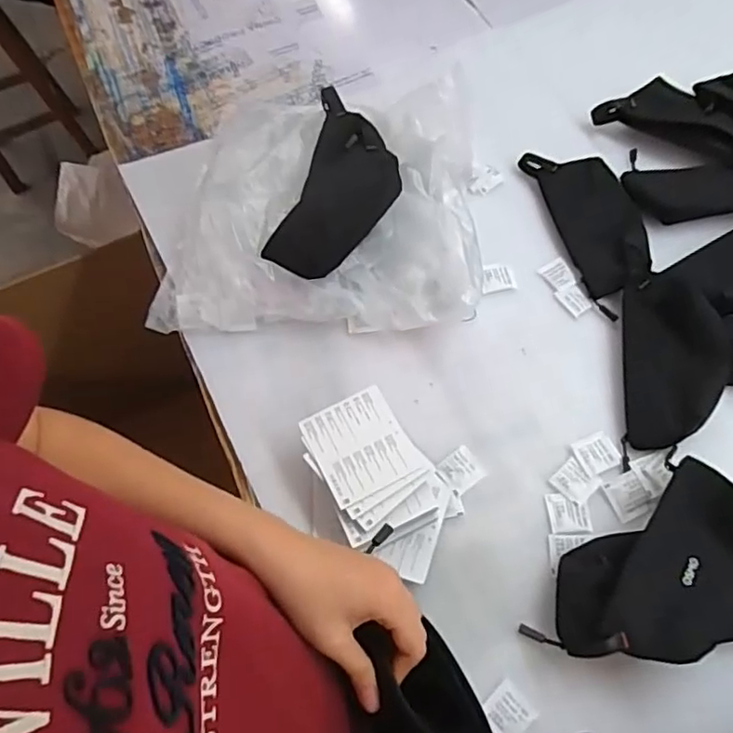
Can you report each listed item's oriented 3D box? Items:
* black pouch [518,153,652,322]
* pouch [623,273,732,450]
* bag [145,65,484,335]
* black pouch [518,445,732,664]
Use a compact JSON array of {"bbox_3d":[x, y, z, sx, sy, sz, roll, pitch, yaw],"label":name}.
[{"bbox_3d":[0.281,-0.183,0.735,0.091,0.032,0.235,-16,65,-3],"label":"black pouch"},{"bbox_3d":[0.327,-0.008,0.632,0.098,0.027,0.189,6,65,7],"label":"pouch"},{"bbox_3d":[-0.055,-0.208,0.736,0.397,0.100,0.343,2,65,5],"label":"bag"},{"bbox_3d":[0.274,0.208,0.533,0.219,0.054,0.168,-36,67,-12],"label":"black pouch"}]

